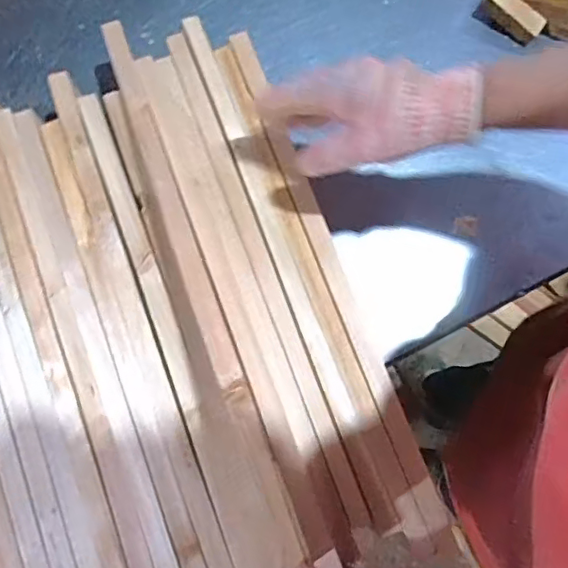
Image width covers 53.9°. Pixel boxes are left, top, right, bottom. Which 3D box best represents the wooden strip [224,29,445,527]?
[{"bbox_3d":[0.038,-0.020,0.501,0.033,0.018,0.475,-20,79,-4],"label":"wooden strip"}]

